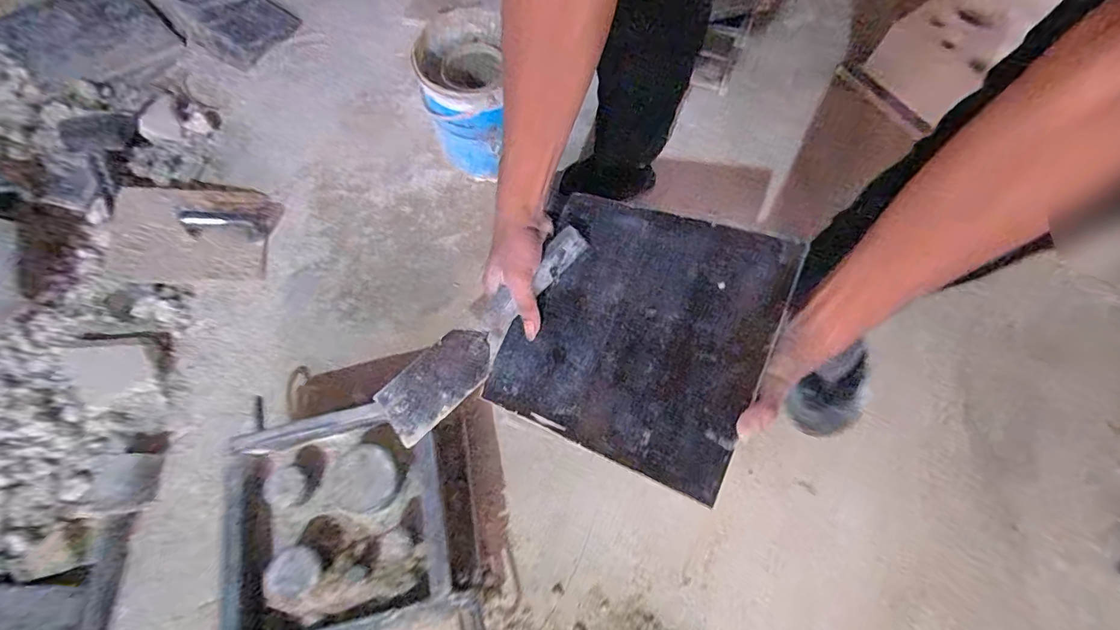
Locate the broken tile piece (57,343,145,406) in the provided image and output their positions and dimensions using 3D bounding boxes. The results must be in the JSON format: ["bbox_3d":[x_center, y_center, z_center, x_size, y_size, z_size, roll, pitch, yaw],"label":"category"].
[{"bbox_3d":[-0.651,0.083,0.685,0.096,0.005,0.085,-6,71,-16],"label":"broken tile piece"}]

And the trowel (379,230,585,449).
[{"bbox_3d":[-0.077,0.014,0.483,0.262,0.024,0.069,-46,74,3],"label":"trowel"}]

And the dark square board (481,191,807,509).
[{"bbox_3d":[0.066,0.010,0.447,0.231,0.010,0.232,19,79,26],"label":"dark square board"}]

